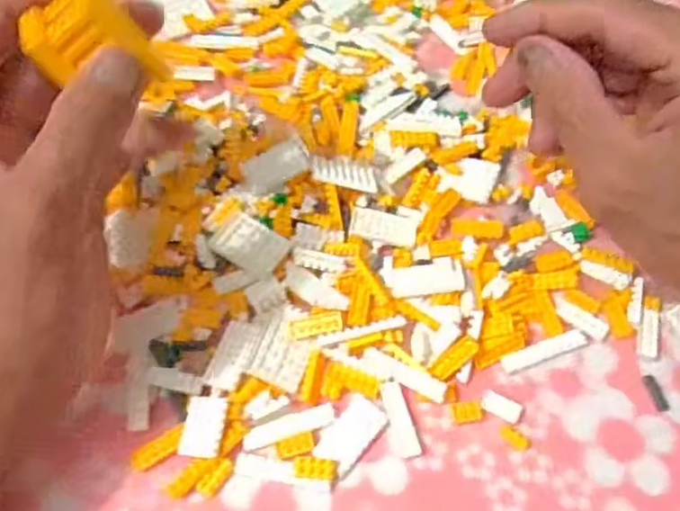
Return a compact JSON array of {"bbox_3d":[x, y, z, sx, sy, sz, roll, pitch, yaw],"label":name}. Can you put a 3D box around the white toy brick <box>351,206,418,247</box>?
[{"bbox_3d":[0.022,-0.014,0.326,0.032,0.006,0.016,9,59,7],"label":"white toy brick"}]

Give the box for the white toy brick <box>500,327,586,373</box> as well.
[{"bbox_3d":[0.092,0.042,0.295,0.040,0.004,0.008,-19,60,-10],"label":"white toy brick"}]

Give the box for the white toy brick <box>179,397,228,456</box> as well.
[{"bbox_3d":[-0.056,0.071,0.275,0.016,0.007,0.025,4,59,4],"label":"white toy brick"}]

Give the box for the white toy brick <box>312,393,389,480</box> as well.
[{"bbox_3d":[0.004,0.074,0.277,0.017,0.004,0.032,33,65,19],"label":"white toy brick"}]

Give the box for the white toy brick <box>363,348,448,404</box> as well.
[{"bbox_3d":[0.028,0.051,0.287,0.038,0.005,0.009,27,63,16],"label":"white toy brick"}]

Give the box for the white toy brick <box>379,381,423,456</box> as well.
[{"bbox_3d":[0.026,0.068,0.280,0.009,0.004,0.032,-16,60,-8],"label":"white toy brick"}]

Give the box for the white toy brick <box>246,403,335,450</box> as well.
[{"bbox_3d":[-0.021,0.071,0.278,0.039,0.004,0.009,-19,60,-10],"label":"white toy brick"}]

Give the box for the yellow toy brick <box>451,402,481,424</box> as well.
[{"bbox_3d":[0.054,0.066,0.281,0.012,0.004,0.008,-5,59,-2],"label":"yellow toy brick"}]

